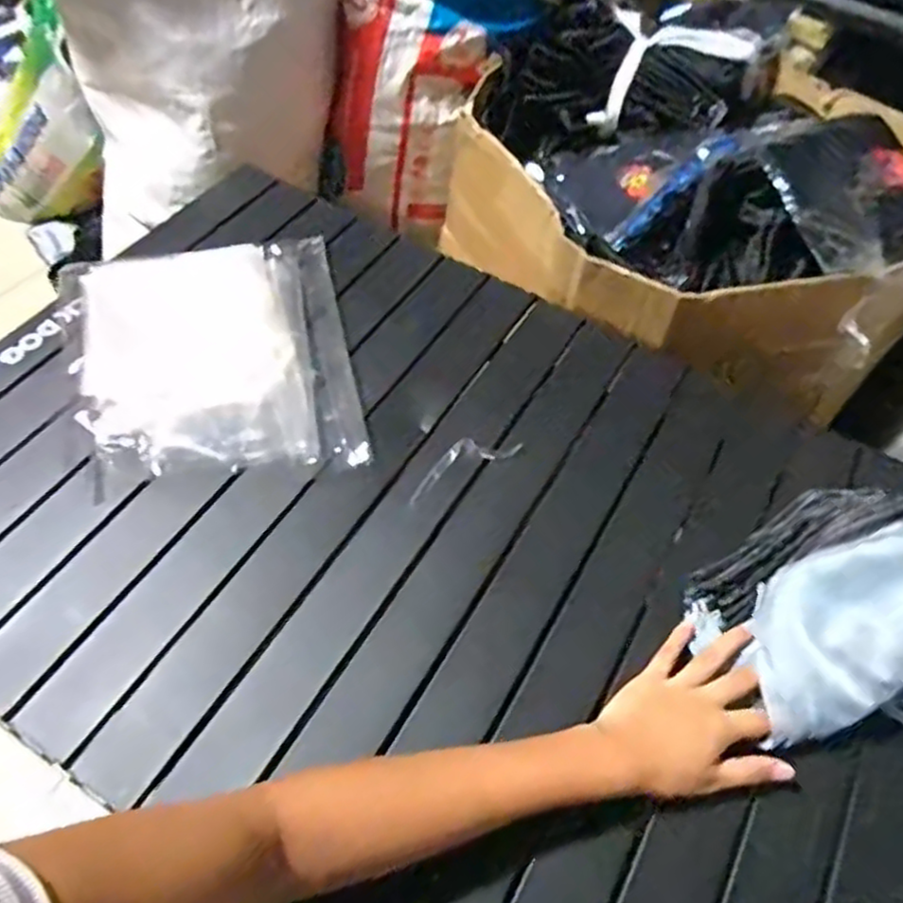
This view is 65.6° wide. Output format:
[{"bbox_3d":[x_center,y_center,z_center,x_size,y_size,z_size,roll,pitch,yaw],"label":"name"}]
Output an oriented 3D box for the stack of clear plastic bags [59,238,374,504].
[{"bbox_3d":[-0.231,-0.098,0.679,0.250,0.033,0.287,-10,57,-11],"label":"stack of clear plastic bags"}]

